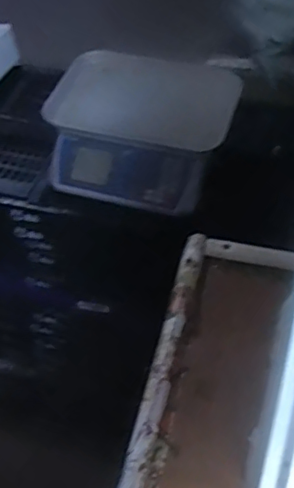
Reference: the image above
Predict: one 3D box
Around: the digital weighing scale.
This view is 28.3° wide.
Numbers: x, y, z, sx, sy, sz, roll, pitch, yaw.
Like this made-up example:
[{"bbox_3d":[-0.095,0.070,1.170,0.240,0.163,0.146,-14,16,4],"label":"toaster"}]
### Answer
[{"bbox_3d":[-0.011,-0.191,0.942,0.273,0.139,0.273,0,46,0],"label":"digital weighing scale"}]

